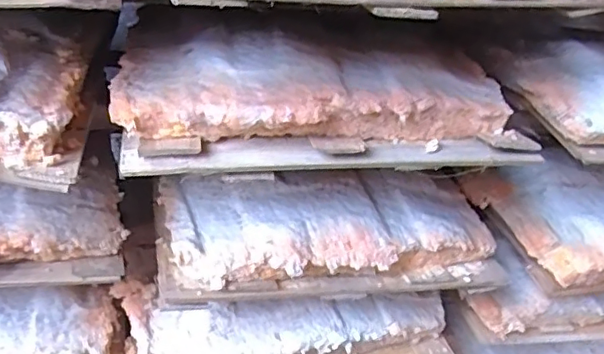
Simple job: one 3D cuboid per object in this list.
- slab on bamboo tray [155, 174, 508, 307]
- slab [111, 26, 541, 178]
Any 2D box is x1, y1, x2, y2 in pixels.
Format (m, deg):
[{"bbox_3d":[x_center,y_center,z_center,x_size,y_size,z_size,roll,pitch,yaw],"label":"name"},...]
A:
[{"bbox_3d":[0.020,0.034,0.380,0.222,0.040,0.105,-1,32,-14],"label":"slab on bamboo tray"},{"bbox_3d":[0.009,-0.048,0.327,0.212,0.054,0.122,2,31,-9],"label":"slab"}]

